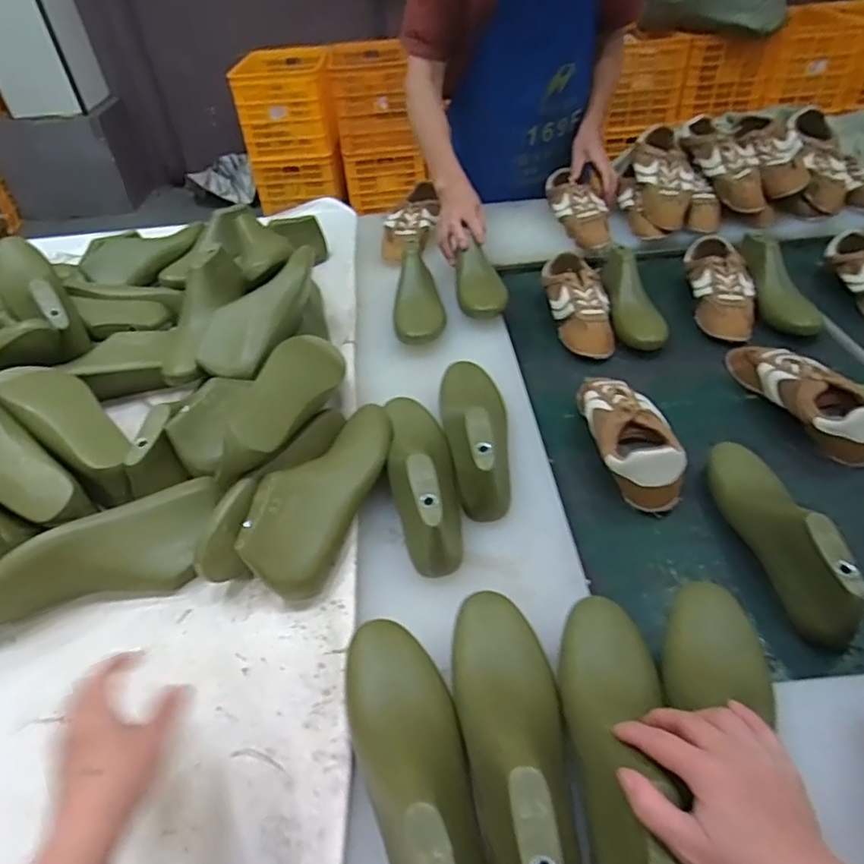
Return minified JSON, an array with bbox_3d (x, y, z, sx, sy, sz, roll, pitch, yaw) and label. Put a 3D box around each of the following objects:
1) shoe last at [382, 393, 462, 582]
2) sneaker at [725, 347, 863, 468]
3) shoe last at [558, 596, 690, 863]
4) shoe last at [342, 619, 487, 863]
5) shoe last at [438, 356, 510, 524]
[{"bbox_3d":[-0.011,0.037,0.658,0.069,0.097,0.256,-9,43,-4],"label":"shoe last"},{"bbox_3d":[0.500,-0.055,0.808,0.083,0.073,0.249,-14,43,-8],"label":"sneaker"},{"bbox_3d":[0.136,0.226,0.425,0.076,0.074,0.250,2,36,5],"label":"shoe last"},{"bbox_3d":[-0.015,0.243,0.428,0.080,0.095,0.255,-13,43,-9],"label":"shoe last"},{"bbox_3d":[0.051,-0.019,0.704,0.083,0.085,0.251,-4,43,2],"label":"shoe last"}]

